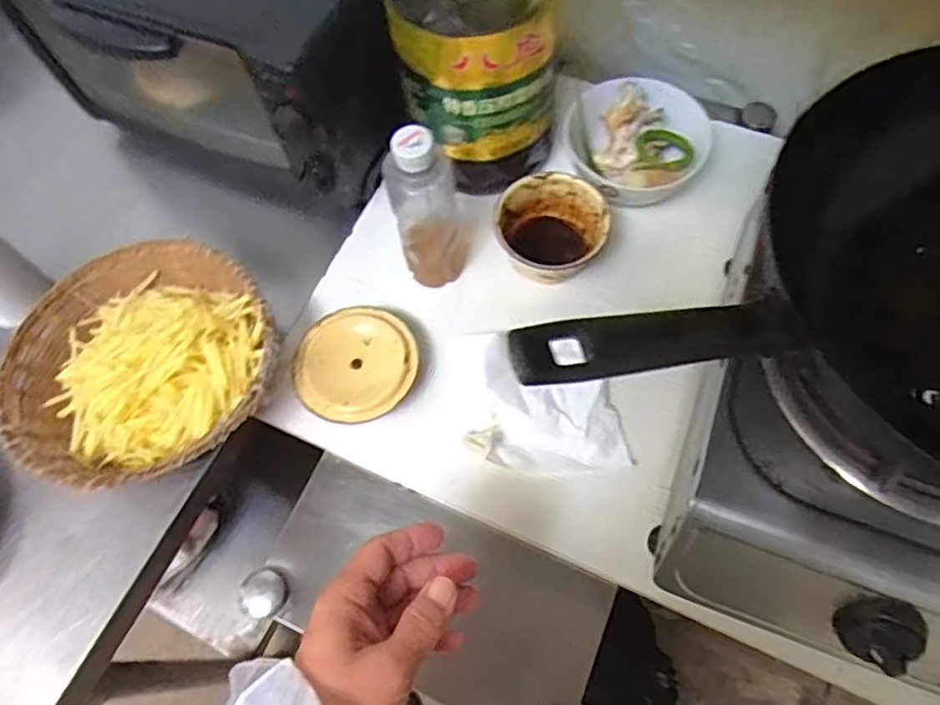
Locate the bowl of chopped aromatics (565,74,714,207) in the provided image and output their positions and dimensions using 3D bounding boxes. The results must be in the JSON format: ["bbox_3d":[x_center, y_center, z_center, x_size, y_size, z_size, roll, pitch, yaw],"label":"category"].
[{"bbox_3d":[0.168,-0.214,0.646,0.129,0.056,0.120,-1,65,3],"label":"bowl of chopped aromatics"}]

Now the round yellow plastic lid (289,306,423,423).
[{"bbox_3d":[-0.103,0.011,0.586,0.106,0.021,0.111,29,70,16],"label":"round yellow plastic lid"}]

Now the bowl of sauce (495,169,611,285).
[{"bbox_3d":[0.080,-0.114,0.630,0.101,0.072,0.107,-1,65,3],"label":"bowl of sauce"}]

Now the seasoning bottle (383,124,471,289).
[{"bbox_3d":[-0.038,-0.122,0.570,0.063,0.185,0.049,-4,65,2],"label":"seasoning bottle"}]

